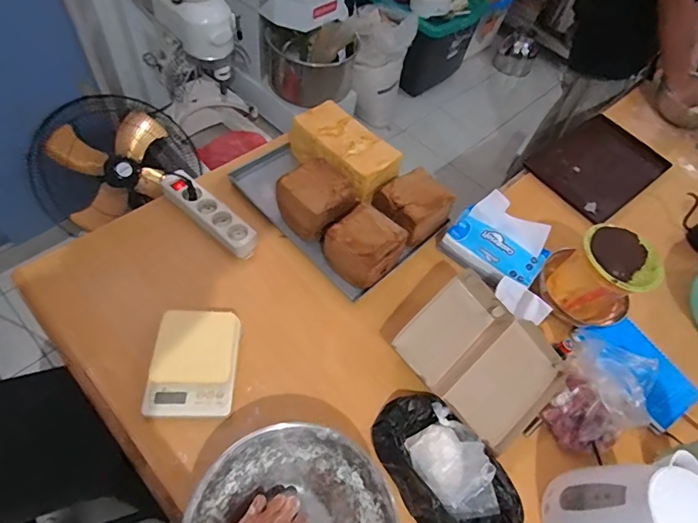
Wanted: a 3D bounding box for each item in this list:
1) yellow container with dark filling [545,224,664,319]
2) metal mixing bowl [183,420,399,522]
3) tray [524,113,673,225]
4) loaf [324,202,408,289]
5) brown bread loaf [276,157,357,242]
[{"bbox_3d":[0.454,0.034,0.819,0.118,0.163,0.129,4,57,-6],"label":"yellow container with dark filling"},{"bbox_3d":[-0.074,0.352,0.584,0.246,0.103,0.233,3,54,-4],"label":"metal mixing bowl"},{"bbox_3d":[0.642,-0.250,1.133,0.361,0.023,0.231,-34,64,-25],"label":"tray"},{"bbox_3d":[0.025,-0.024,0.835,0.119,0.088,0.129,36,59,15],"label":"loaf"},{"bbox_3d":[-0.067,-0.122,0.881,0.119,0.086,0.137,39,60,17],"label":"brown bread loaf"}]

